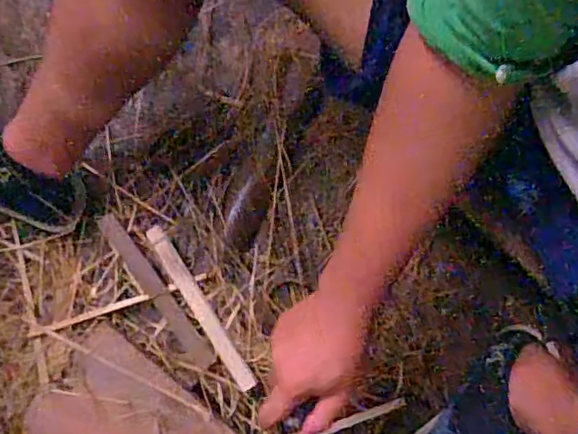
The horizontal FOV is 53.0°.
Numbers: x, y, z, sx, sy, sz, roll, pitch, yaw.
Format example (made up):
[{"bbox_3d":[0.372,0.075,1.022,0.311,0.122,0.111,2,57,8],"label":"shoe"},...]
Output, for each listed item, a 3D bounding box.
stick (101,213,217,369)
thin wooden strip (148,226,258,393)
[{"bbox_3d":[-0.158,0.084,0.681,0.024,0.016,0.220,-38,77,-8],"label":"stick"},{"bbox_3d":[-0.104,0.102,0.668,0.022,0.008,0.216,-33,77,-7],"label":"thin wooden strip"}]

